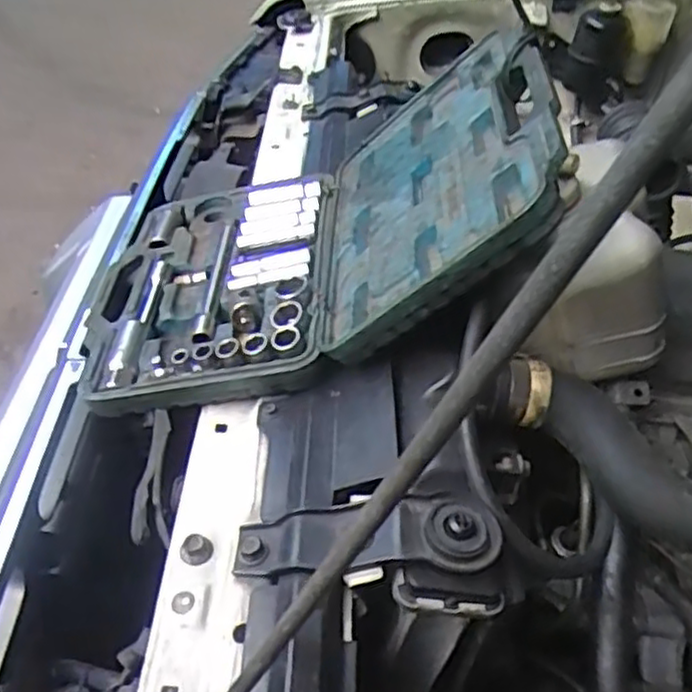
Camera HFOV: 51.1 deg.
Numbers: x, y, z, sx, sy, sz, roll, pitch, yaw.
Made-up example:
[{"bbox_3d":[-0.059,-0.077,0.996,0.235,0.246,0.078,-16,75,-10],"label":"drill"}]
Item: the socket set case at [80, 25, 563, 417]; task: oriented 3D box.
[{"bbox_3d":[-0.033,-0.096,0.545,0.372,0.112,0.254,-13,42,13],"label":"socket set case"}]

